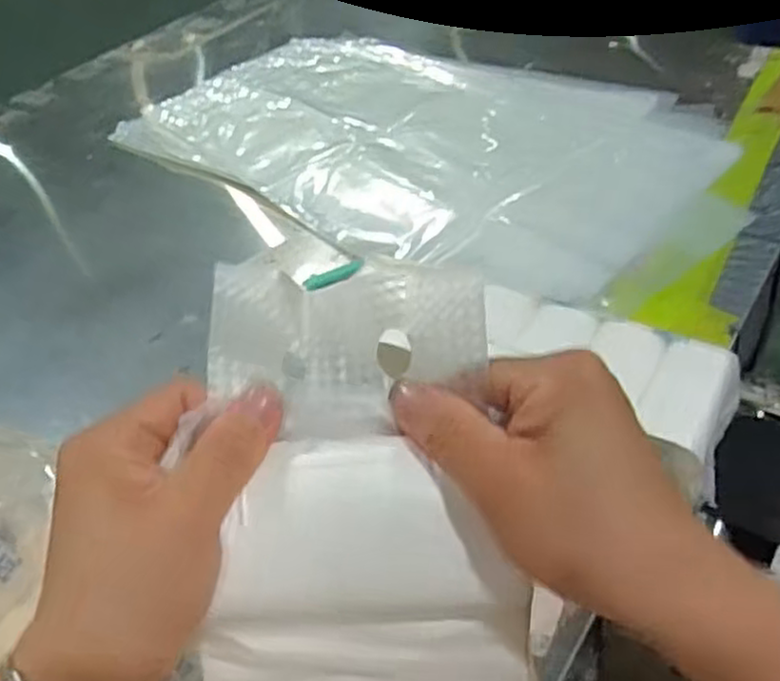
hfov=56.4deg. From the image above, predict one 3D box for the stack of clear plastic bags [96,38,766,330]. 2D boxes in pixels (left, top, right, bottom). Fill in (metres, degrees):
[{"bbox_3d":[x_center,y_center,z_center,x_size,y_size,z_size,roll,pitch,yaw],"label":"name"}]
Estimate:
[{"bbox_3d":[0.063,-0.335,1.167,0.940,0.029,0.594,31,54,34],"label":"stack of clear plastic bags"}]

